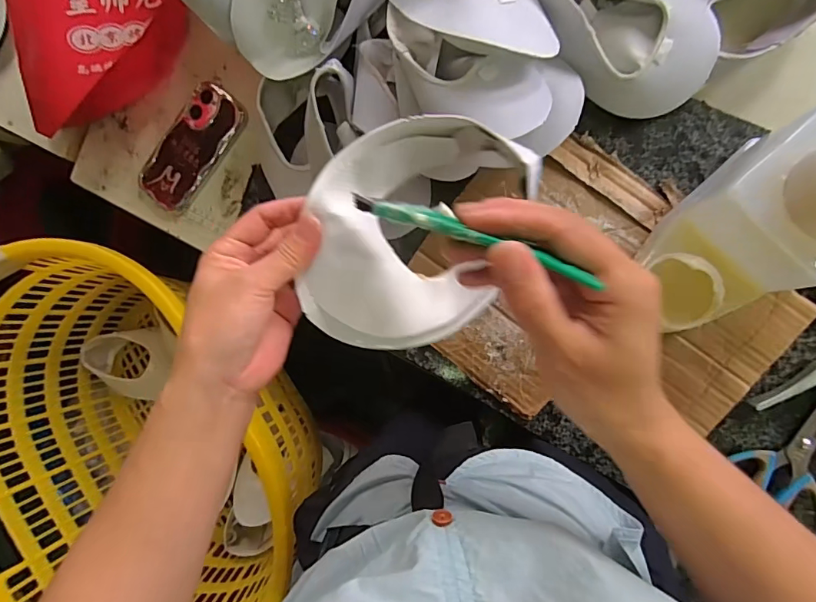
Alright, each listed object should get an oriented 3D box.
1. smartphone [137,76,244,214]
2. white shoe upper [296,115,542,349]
[{"bbox_3d":[-0.284,-0.199,0.597,0.083,0.011,0.170,41,97,9],"label":"smartphone"},{"bbox_3d":[0.004,-0.042,0.307,0.119,0.061,0.156,23,92,10],"label":"white shoe upper"}]

